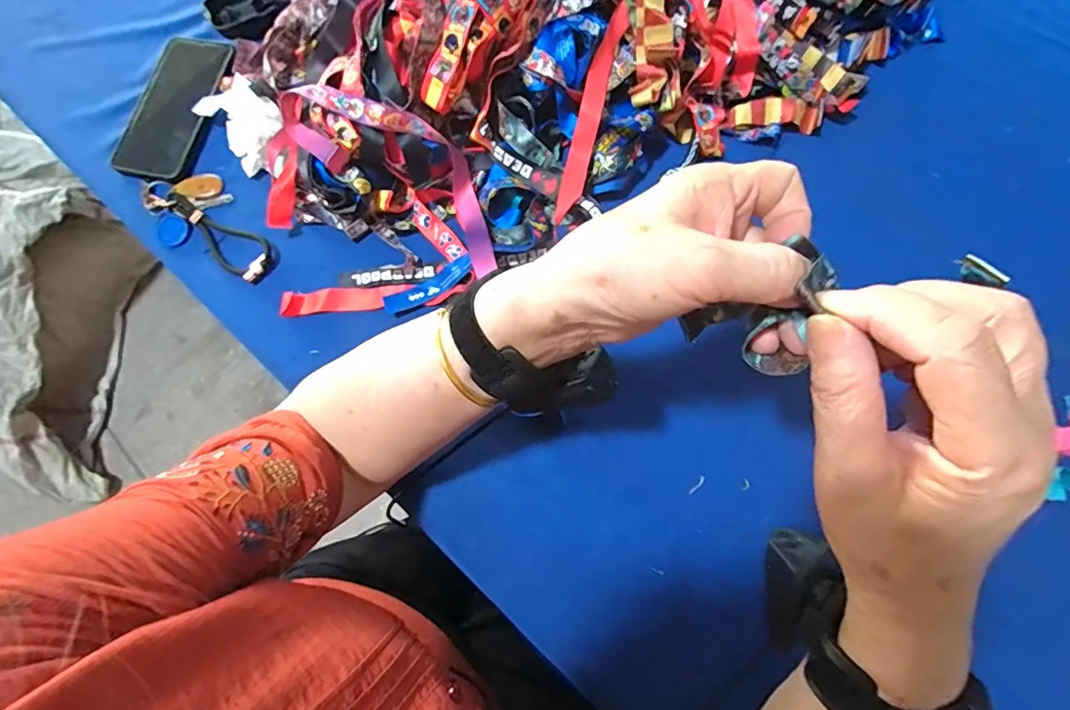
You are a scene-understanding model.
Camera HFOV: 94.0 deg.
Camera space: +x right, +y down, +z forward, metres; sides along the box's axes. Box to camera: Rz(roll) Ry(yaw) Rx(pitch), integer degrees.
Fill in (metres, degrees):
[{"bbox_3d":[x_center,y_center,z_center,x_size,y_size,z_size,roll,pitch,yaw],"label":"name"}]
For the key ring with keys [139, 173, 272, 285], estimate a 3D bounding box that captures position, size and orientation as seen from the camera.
[{"bbox_3d":[-0.314,-0.119,0.474,0.075,0.013,0.143,-40,75,-9],"label":"key ring with keys"}]

